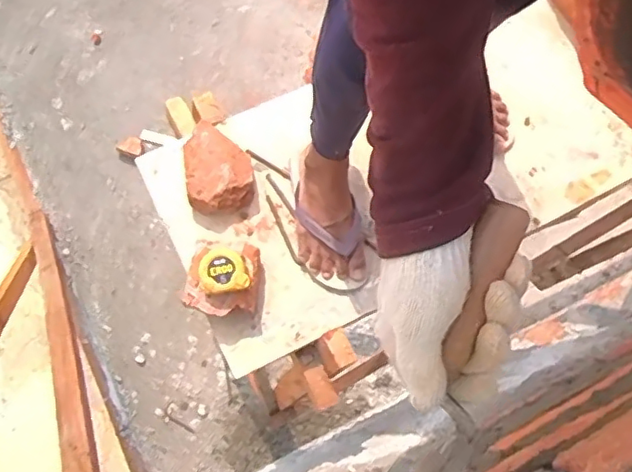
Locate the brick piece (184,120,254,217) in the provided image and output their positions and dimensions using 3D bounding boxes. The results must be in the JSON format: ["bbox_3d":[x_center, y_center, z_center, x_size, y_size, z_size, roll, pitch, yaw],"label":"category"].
[{"bbox_3d":[-0.155,-0.111,0.954,0.105,0.056,0.146,-6,73,-5],"label":"brick piece"}]

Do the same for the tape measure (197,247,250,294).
[{"bbox_3d":[-0.138,0.053,0.862,0.066,0.027,0.067,1,72,-2],"label":"tape measure"}]

